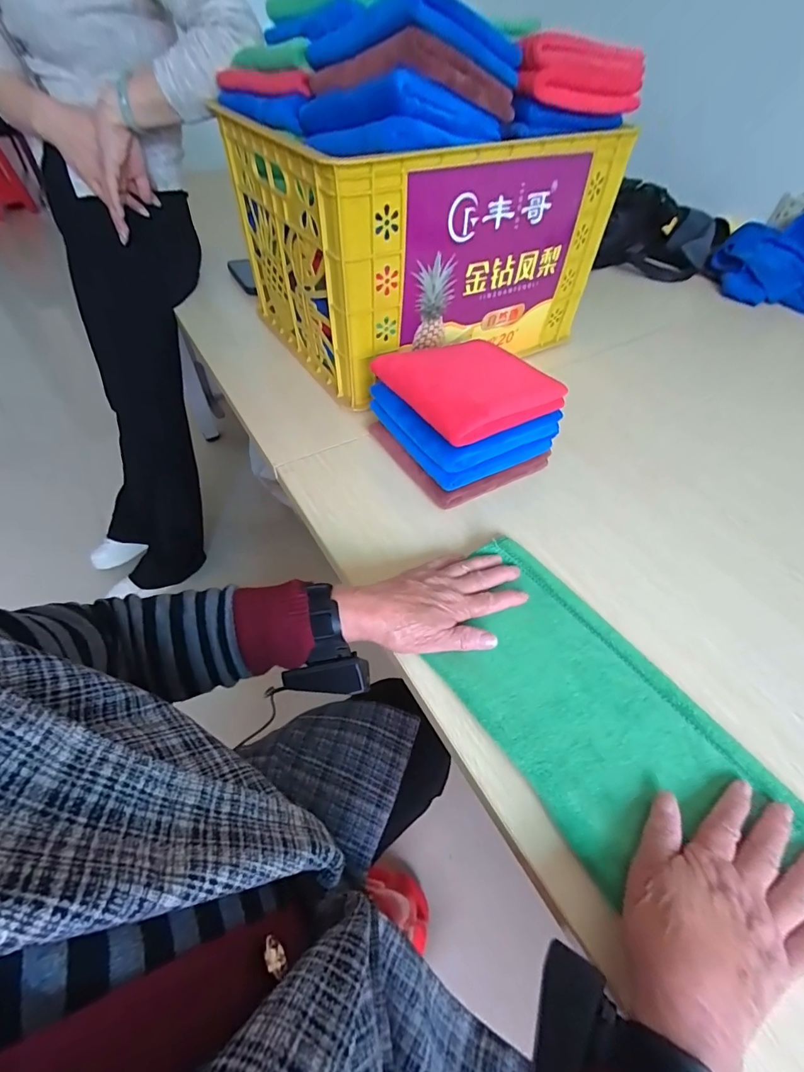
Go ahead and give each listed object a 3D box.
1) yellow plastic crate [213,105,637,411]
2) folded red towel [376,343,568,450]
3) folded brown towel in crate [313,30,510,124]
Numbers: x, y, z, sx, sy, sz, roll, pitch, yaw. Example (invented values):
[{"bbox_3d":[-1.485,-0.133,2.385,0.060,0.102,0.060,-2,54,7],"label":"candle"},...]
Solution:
[{"bbox_3d":[0.016,-0.483,0.716,0.457,0.275,0.387,-26,57,-24],"label":"yellow plastic crate"},{"bbox_3d":[0.074,-0.186,0.519,0.160,0.031,0.170,-25,55,-21],"label":"folded red towel"},{"bbox_3d":[0.008,-0.530,0.533,0.171,0.030,0.178,-21,36,-40],"label":"folded brown towel in crate"}]

